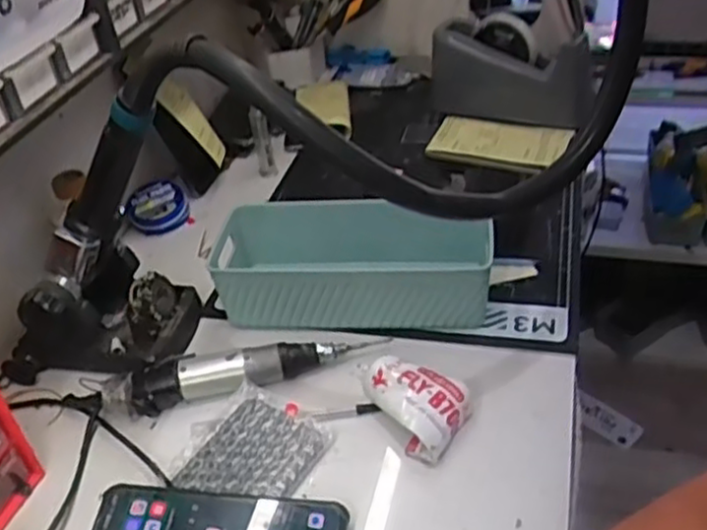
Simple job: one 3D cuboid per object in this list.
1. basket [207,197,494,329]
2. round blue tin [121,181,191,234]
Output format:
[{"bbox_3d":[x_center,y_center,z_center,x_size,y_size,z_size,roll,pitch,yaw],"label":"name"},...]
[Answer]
[{"bbox_3d":[-0.004,-0.005,0.648,0.241,0.066,0.110,-2,34,9],"label":"basket"},{"bbox_3d":[-0.218,-0.064,0.801,0.059,0.031,0.063,-4,38,3],"label":"round blue tin"}]

